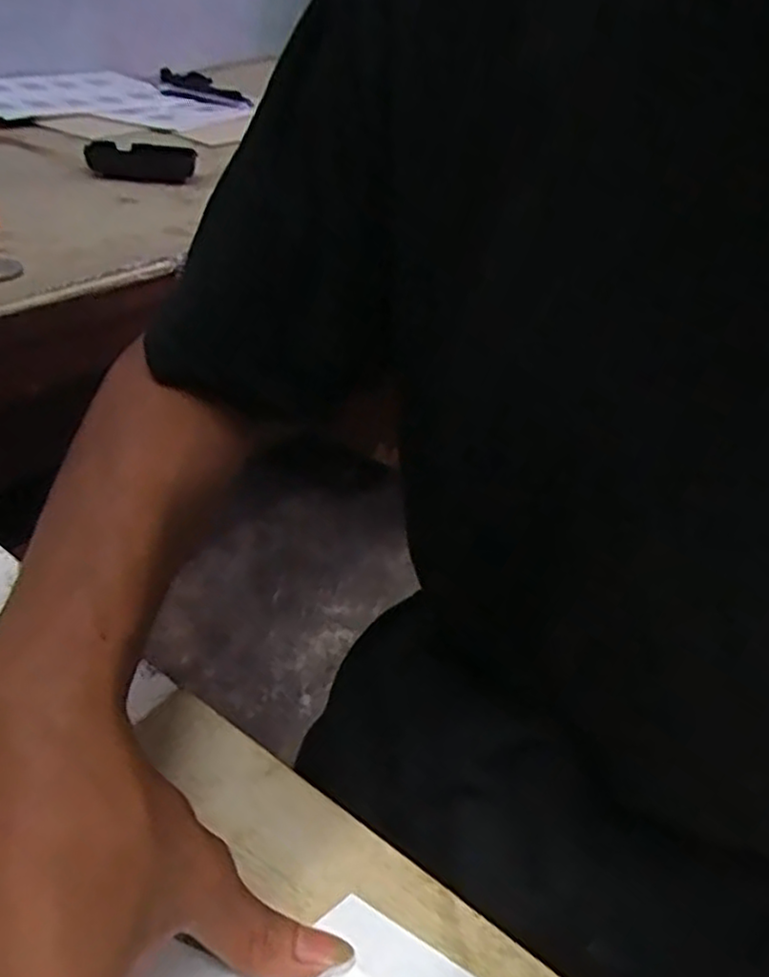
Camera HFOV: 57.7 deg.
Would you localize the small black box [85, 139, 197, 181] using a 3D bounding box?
[{"bbox_3d":[-0.250,-0.339,0.723,0.107,0.029,0.043,-1,38,-11],"label":"small black box"}]

